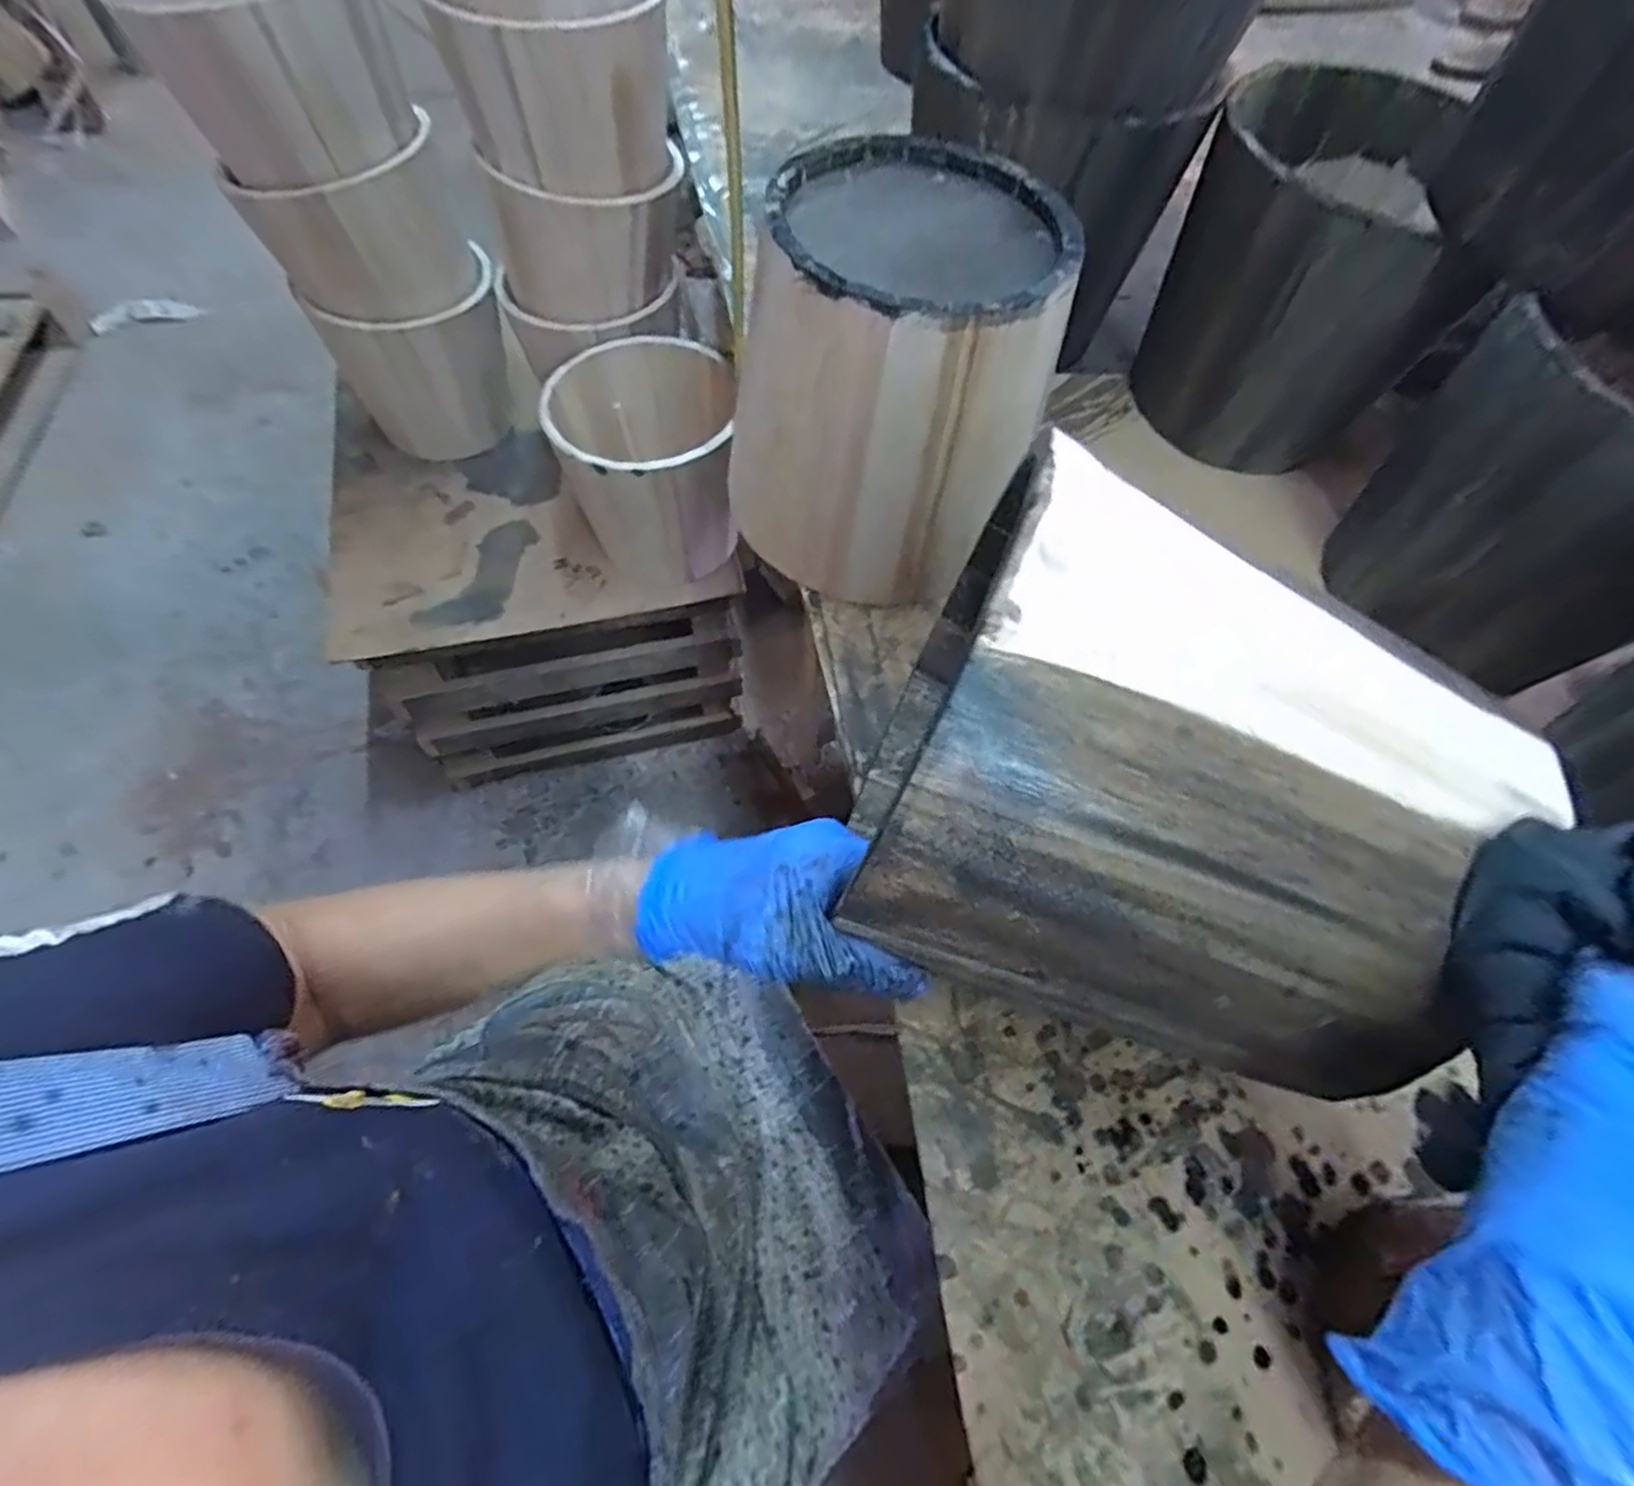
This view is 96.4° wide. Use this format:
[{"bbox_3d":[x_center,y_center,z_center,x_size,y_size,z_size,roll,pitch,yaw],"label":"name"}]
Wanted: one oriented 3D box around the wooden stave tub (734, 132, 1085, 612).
[{"bbox_3d":[0.050,-0.234,0.487,0.179,0.200,0.185,21,62,9],"label":"wooden stave tub"}]

